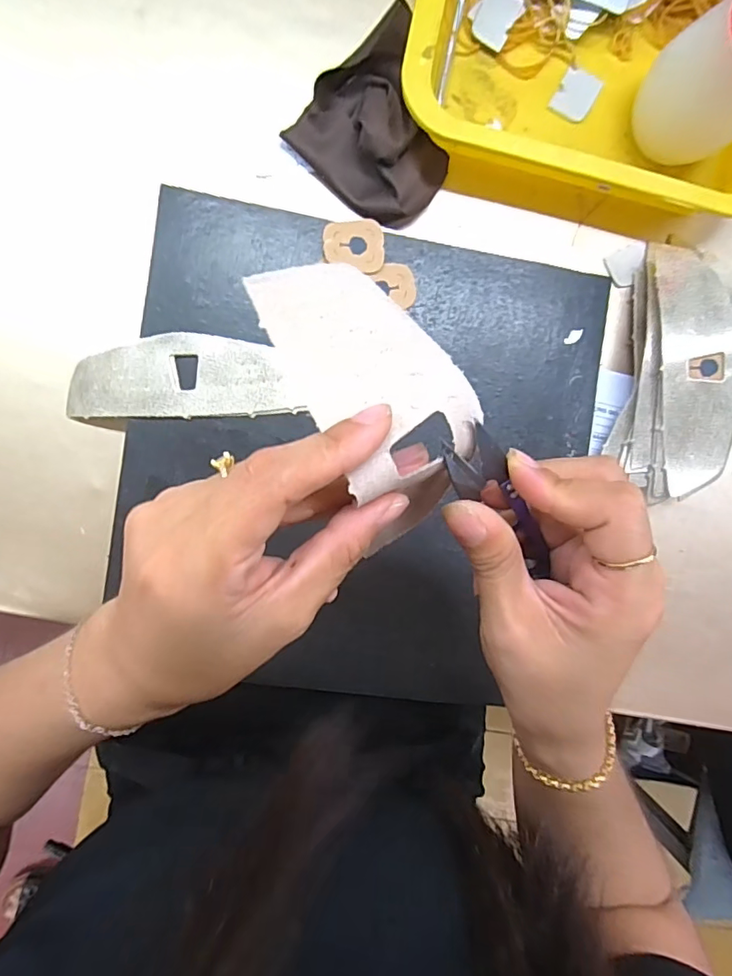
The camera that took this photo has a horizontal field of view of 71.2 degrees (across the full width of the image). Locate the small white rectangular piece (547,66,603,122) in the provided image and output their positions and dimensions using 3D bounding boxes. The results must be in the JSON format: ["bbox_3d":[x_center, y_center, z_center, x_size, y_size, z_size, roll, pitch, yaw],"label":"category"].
[{"bbox_3d":[0.147,-0.274,0.356,0.026,0.004,0.033,27,91,-7],"label":"small white rectangular piece"}]

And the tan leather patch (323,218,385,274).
[{"bbox_3d":[-0.007,-0.154,0.324,0.038,0.004,0.033,4,90,-10],"label":"tan leather patch"}]

